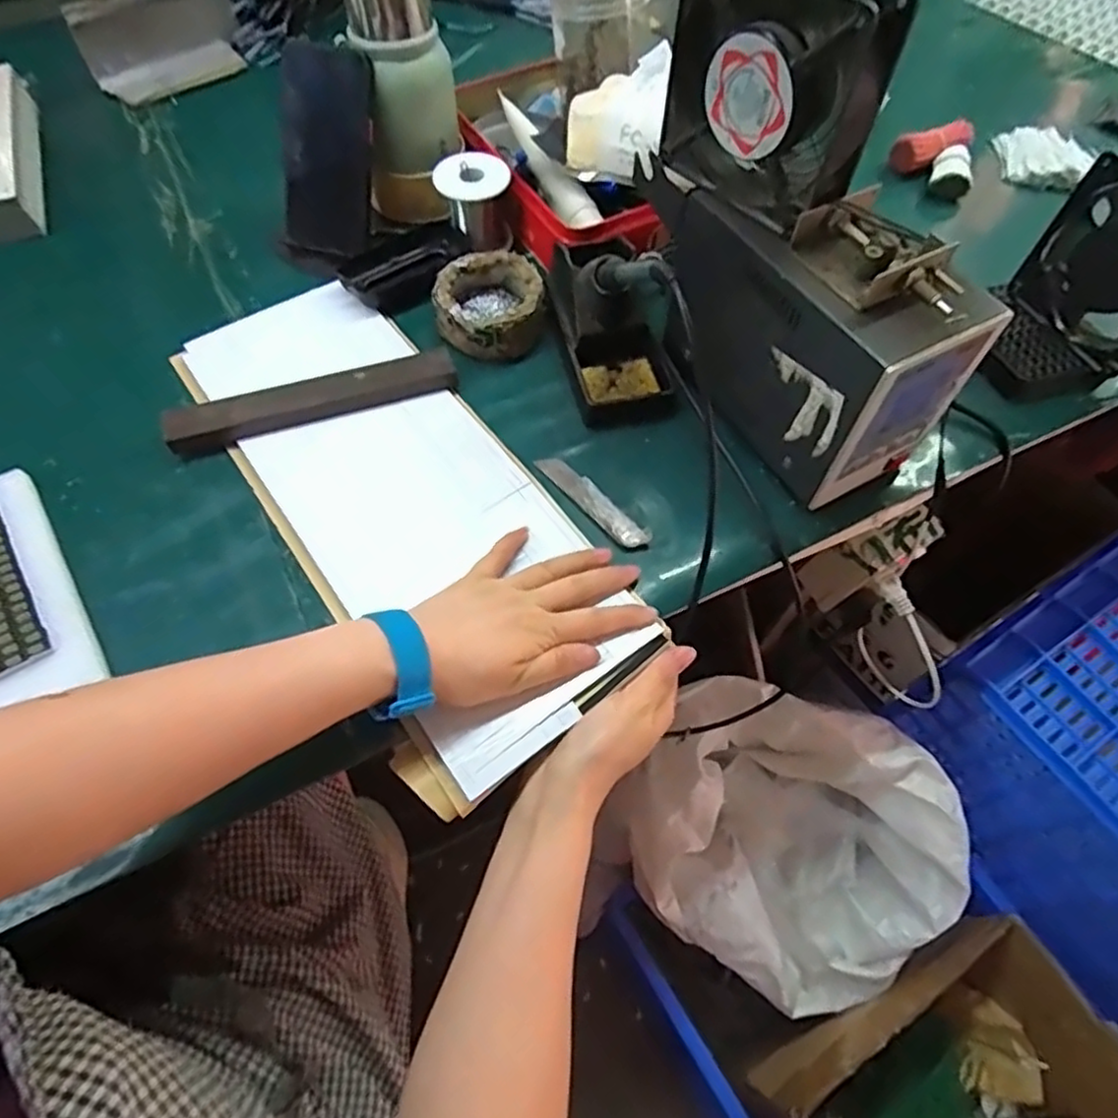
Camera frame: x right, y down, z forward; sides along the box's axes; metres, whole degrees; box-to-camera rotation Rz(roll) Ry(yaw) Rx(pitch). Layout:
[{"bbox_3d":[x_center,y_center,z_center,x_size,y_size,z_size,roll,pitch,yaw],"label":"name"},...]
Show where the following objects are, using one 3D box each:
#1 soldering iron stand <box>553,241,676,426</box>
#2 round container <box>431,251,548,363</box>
[{"bbox_3d":[0.038,-0.191,0.521,0.079,0.083,0.150,-11,61,-9],"label":"soldering iron stand"},{"bbox_3d":[-0.055,-0.207,0.554,0.080,0.040,0.087,1,60,-2],"label":"round container"}]

